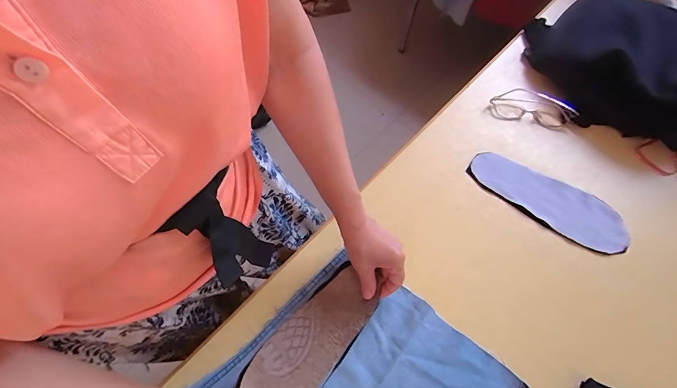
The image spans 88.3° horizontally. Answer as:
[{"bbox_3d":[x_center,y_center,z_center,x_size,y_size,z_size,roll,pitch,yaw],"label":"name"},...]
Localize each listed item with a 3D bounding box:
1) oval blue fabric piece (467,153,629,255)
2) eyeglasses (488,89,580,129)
[{"bbox_3d":[0.298,0.009,0.501,0.221,0.010,0.072,27,68,13],"label":"oval blue fabric piece"},{"bbox_3d":[0.304,-0.138,0.548,0.122,0.033,0.043,14,66,8],"label":"eyeglasses"}]

